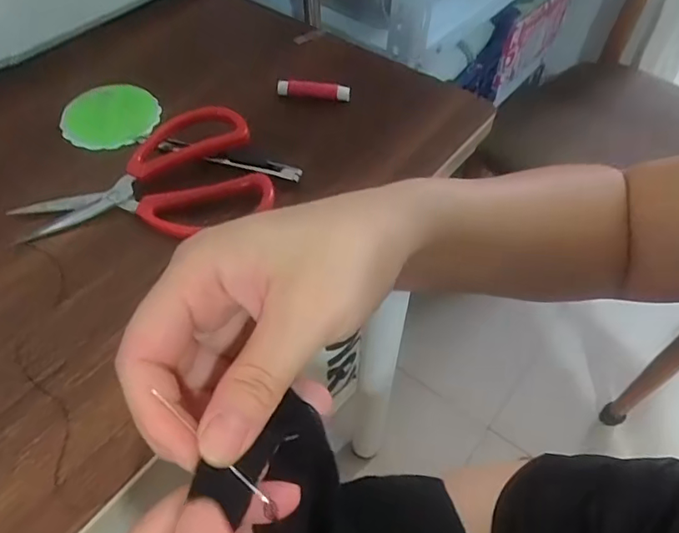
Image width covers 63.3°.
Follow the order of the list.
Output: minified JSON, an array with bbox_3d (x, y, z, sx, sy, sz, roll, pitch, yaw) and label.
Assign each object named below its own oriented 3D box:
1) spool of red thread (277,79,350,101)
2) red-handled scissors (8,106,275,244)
[{"bbox_3d":[-0.020,-0.141,0.438,0.057,0.011,0.010,5,51,2],"label":"spool of red thread"},{"bbox_3d":[-0.130,-0.060,0.365,0.157,0.026,0.101,-14,53,-13],"label":"red-handled scissors"}]

